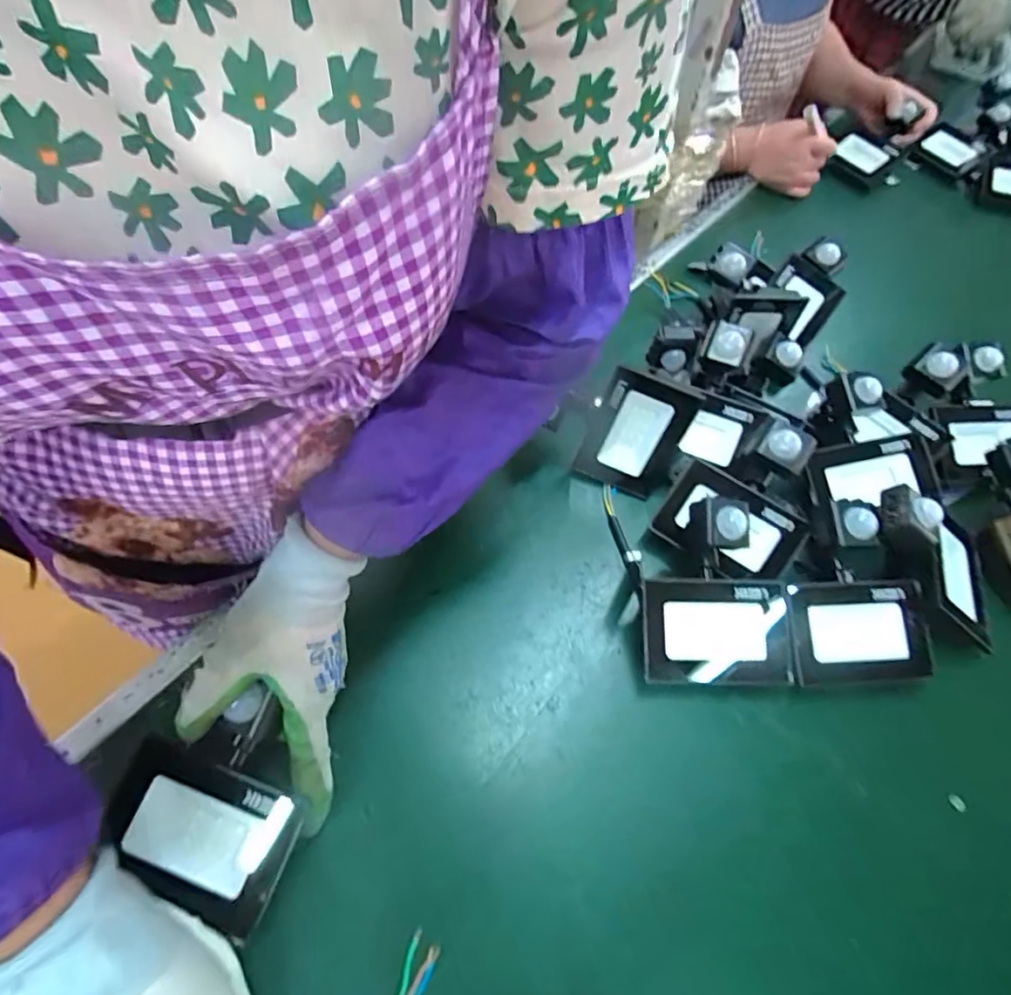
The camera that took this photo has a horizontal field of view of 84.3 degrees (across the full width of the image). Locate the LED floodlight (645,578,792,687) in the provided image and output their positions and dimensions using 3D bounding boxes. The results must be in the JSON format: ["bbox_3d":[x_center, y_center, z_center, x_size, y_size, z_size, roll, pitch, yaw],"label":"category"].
[{"bbox_3d":[0.154,0.100,0.414,0.108,0.020,0.073,2,75,-6],"label":"LED floodlight"}]

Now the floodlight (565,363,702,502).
[{"bbox_3d":[0.111,-0.057,0.482,0.083,0.108,0.028,20,40,10],"label":"floodlight"}]

